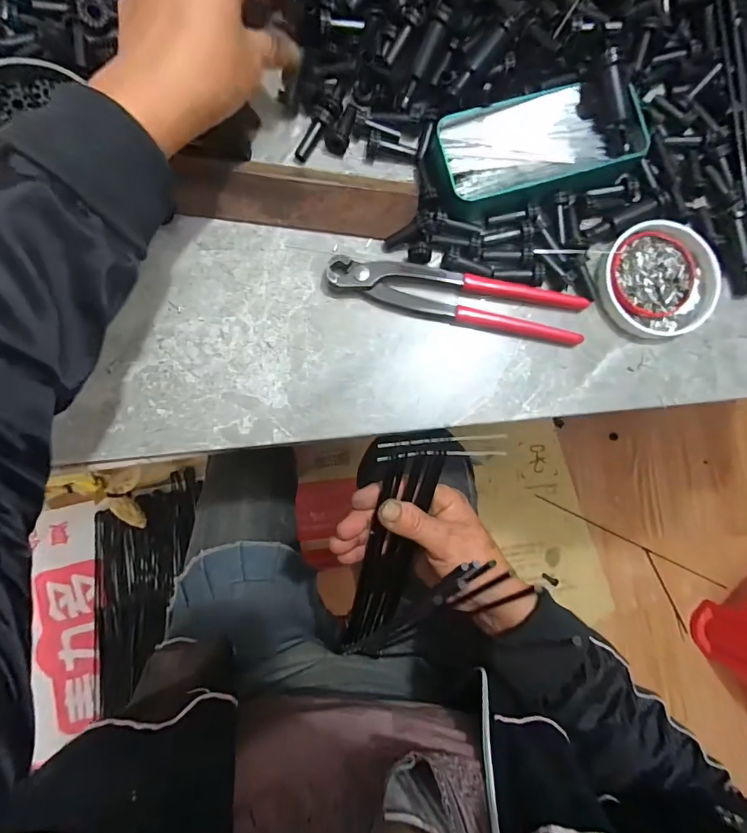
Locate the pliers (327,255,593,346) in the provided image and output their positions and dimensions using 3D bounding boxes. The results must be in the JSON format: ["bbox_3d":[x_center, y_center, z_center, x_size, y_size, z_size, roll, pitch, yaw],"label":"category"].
[{"bbox_3d":[0.066,-0.093,0.338,0.198,0.015,0.040,10,85,-2],"label":"pliers"}]

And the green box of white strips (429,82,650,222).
[{"bbox_3d":[0.119,-0.198,0.327,0.153,0.026,0.069,-18,86,-4],"label":"green box of white strips"}]

